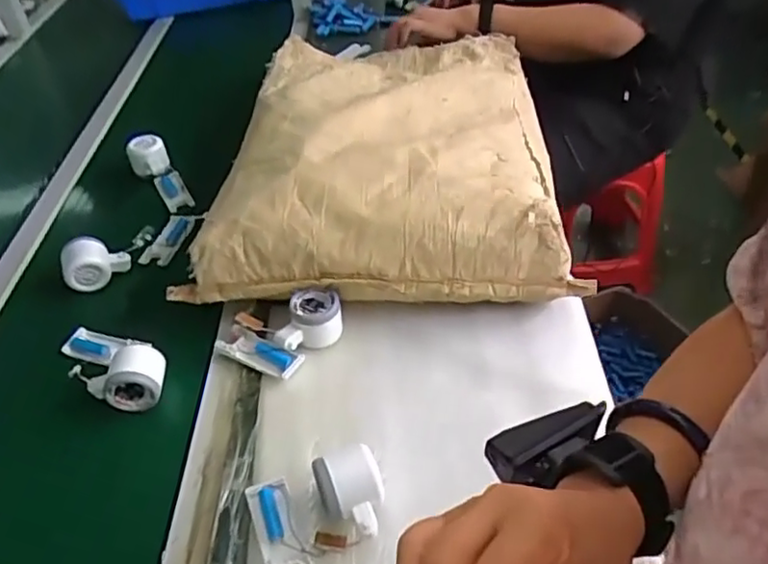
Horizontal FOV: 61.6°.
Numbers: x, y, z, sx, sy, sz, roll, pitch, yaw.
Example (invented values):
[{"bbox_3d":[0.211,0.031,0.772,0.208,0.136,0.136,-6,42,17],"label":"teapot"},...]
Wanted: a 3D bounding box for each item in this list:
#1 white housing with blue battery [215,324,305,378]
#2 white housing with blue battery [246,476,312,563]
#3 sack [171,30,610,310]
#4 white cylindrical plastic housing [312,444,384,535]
[{"bbox_3d":[-0.143,0.083,0.747,0.104,0.026,0.037,16,47,21],"label":"white housing with blue battery"},{"bbox_3d":[-0.096,0.229,0.589,0.038,0.014,0.102,-17,44,-13],"label":"white housing with blue battery"},{"bbox_3d":[-0.003,-0.235,0.957,0.471,0.115,0.638,-3,43,2],"label":"sack"},{"bbox_3d":[-0.029,0.194,0.591,0.059,0.043,0.076,-14,43,-9],"label":"white cylindrical plastic housing"}]

